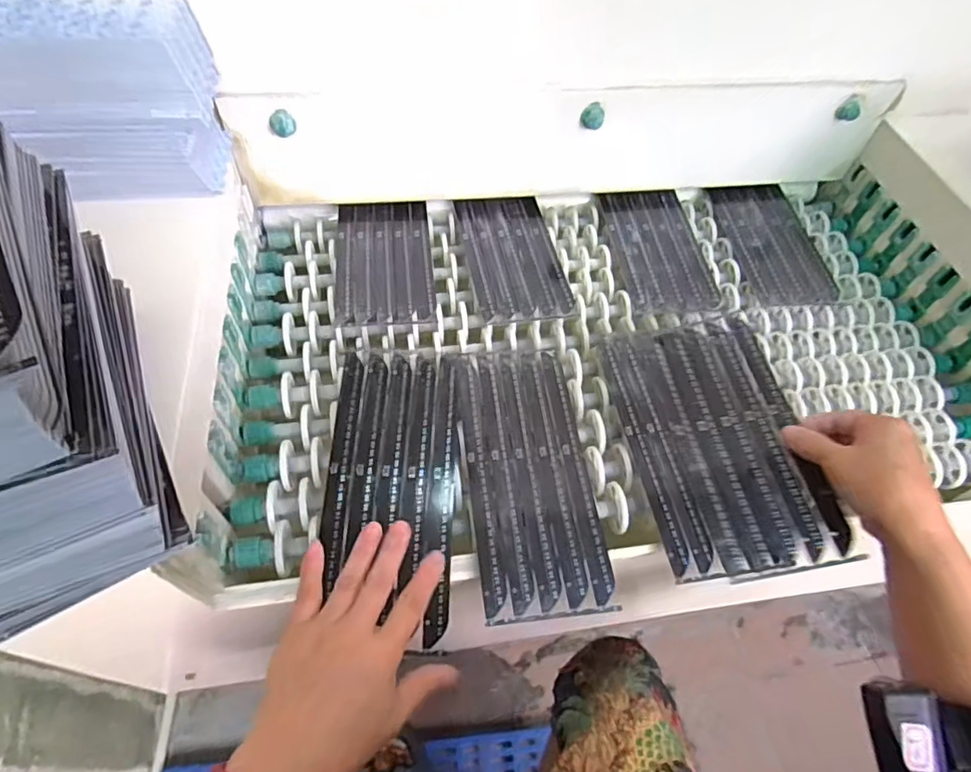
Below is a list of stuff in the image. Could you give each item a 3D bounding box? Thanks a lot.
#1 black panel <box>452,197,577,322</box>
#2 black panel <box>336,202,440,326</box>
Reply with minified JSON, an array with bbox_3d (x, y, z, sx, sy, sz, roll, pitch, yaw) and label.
[{"bbox_3d":[0.028,-0.141,0.602,0.096,0.009,0.179,-6,55,-10],"label":"black panel"},{"bbox_3d":[-0.105,-0.133,0.585,0.096,0.007,0.173,-3,55,-8],"label":"black panel"}]

